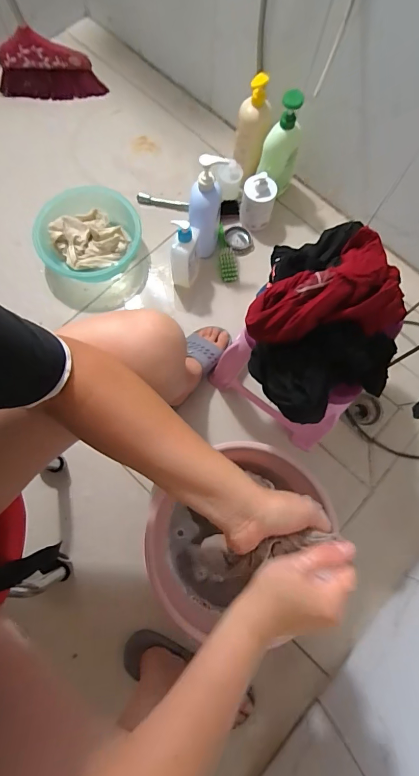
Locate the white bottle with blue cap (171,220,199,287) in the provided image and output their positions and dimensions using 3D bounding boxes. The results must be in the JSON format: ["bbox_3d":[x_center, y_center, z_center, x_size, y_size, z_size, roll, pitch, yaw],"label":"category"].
[{"bbox_3d":[-0.059,-0.324,0.914,0.057,0.204,0.078,16,74,2],"label":"white bottle with blue cap"}]

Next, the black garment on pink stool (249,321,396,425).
[{"bbox_3d":[0.170,-0.014,0.552,0.202,0.122,0.125,1,74,-2],"label":"black garment on pink stool"}]

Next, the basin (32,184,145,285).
[{"bbox_3d":[-0.305,-0.391,0.982,0.247,0.109,0.239,1,74,-2],"label":"basin"}]

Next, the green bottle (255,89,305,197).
[{"bbox_3d":[0.175,-0.594,0.940,0.100,0.251,0.054,-20,76,-8],"label":"green bottle"}]

